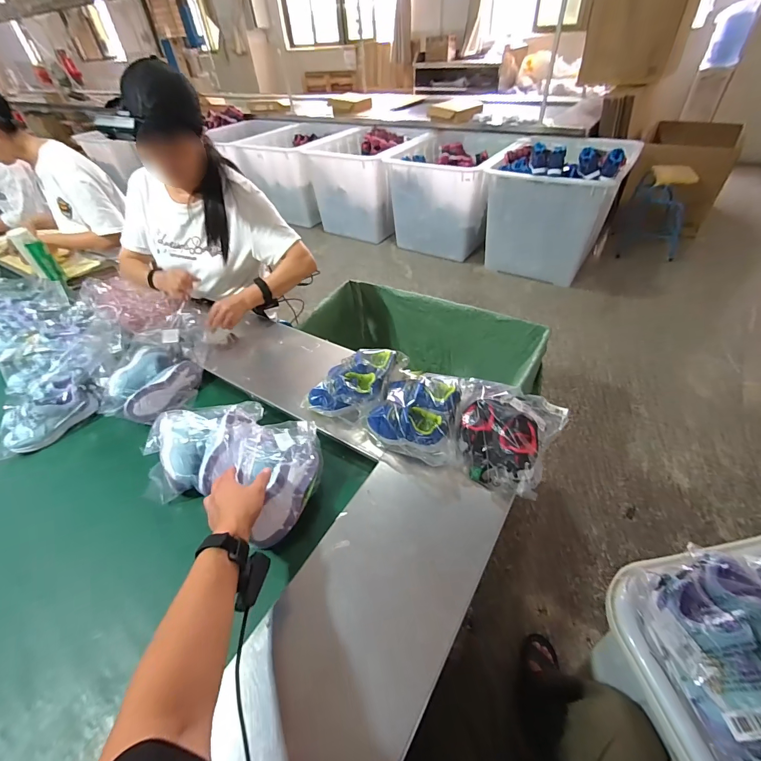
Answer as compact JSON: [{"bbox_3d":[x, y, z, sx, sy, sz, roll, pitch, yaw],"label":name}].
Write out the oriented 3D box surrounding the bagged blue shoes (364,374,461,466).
[{"bbox_3d":[0.083,0.065,0.743,0.193,0.090,0.178,-3,44,3],"label":"bagged blue shoes"}]

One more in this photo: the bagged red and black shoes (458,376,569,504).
[{"bbox_3d":[0.236,0.095,0.702,0.197,0.083,0.210,15,48,20],"label":"bagged red and black shoes"}]

